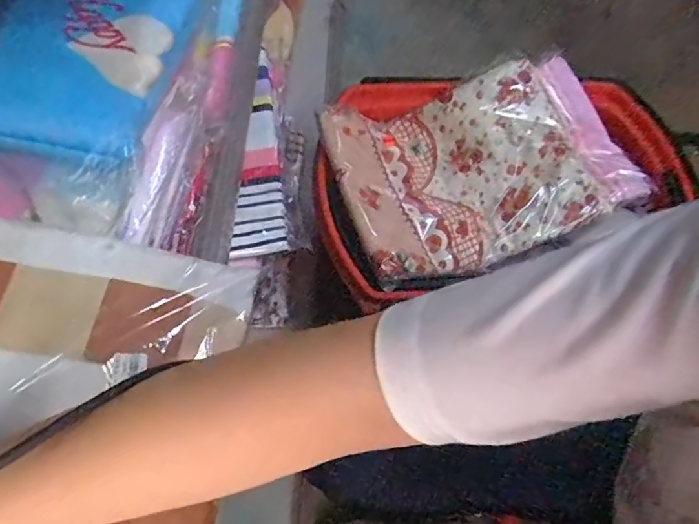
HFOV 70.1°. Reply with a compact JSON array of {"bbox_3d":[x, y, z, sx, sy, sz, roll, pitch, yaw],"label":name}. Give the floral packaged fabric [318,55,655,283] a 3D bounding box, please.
[{"bbox_3d":[0.188,-0.137,0.691,0.414,0.086,0.244,-19,66,-12],"label":"floral packaged fabric"}]

